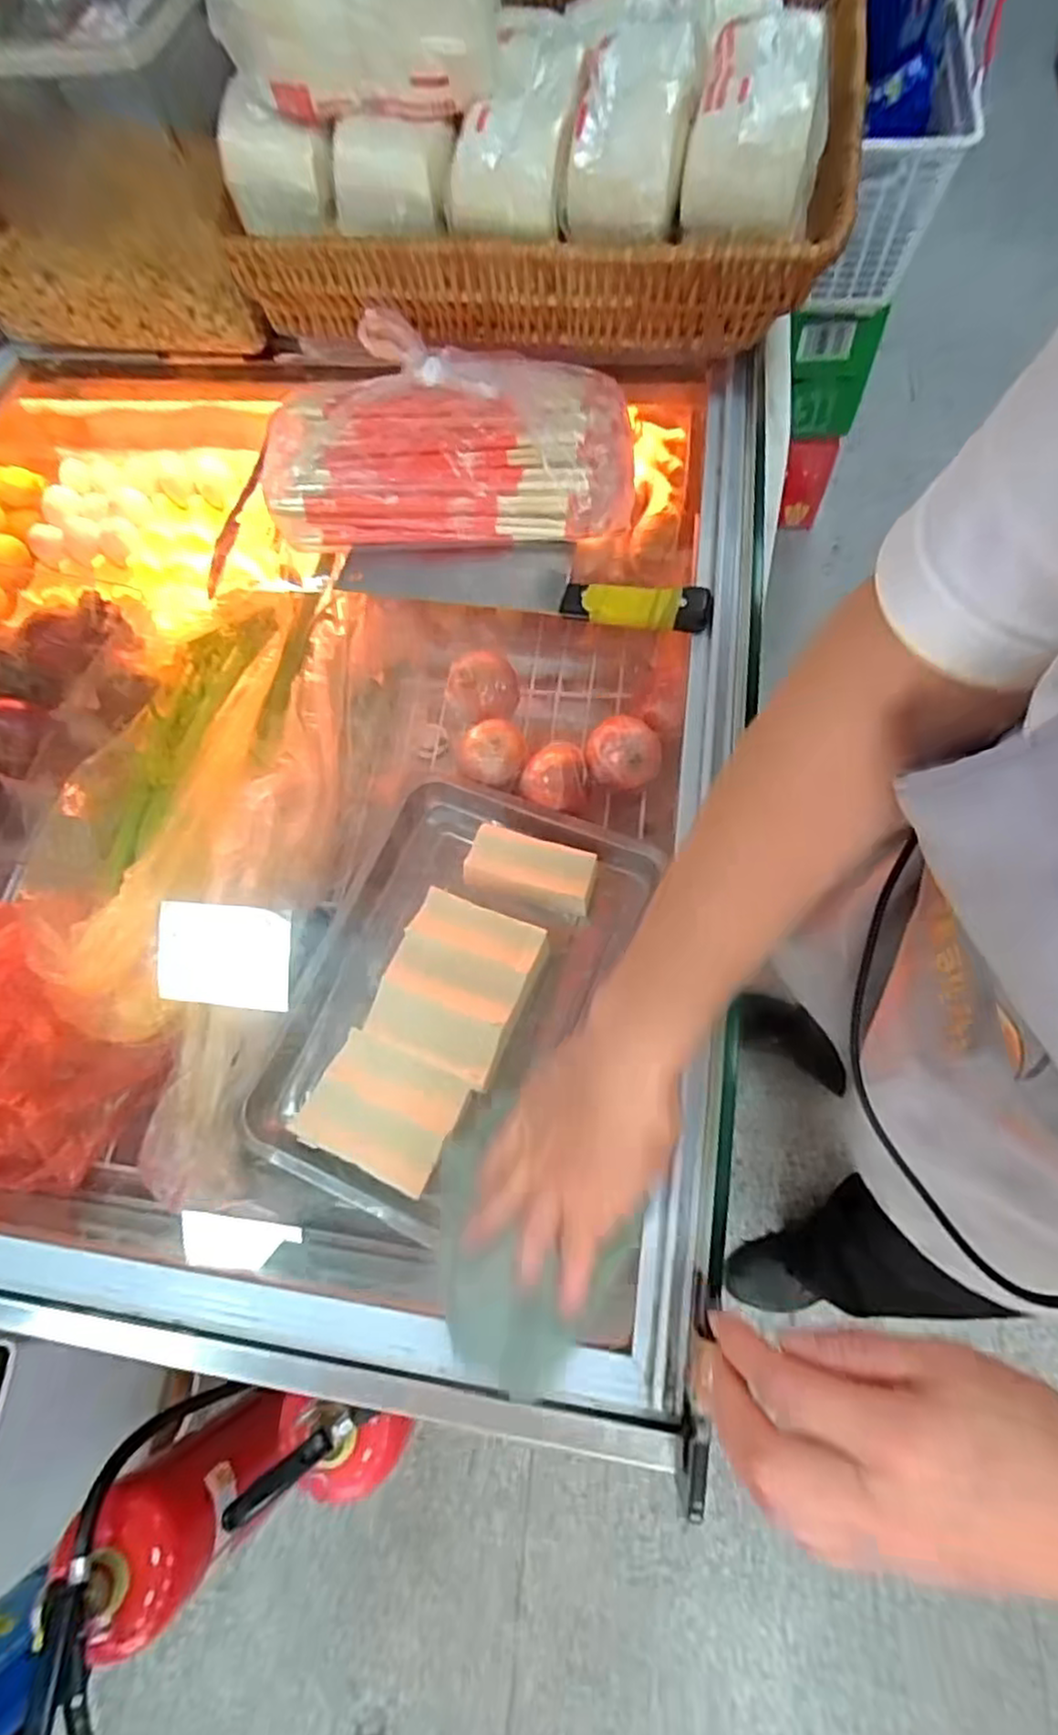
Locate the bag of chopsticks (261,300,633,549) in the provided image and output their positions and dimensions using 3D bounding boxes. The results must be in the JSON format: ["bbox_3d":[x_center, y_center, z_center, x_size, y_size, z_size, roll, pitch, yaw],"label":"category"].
[{"bbox_3d":[-0.059,-0.315,0.514,0.262,0.059,0.146,4,70,3],"label":"bag of chopsticks"}]

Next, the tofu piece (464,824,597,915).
[{"bbox_3d":[0.003,0.004,0.666,0.117,0.057,0.053,13,69,11],"label":"tofu piece"}]

